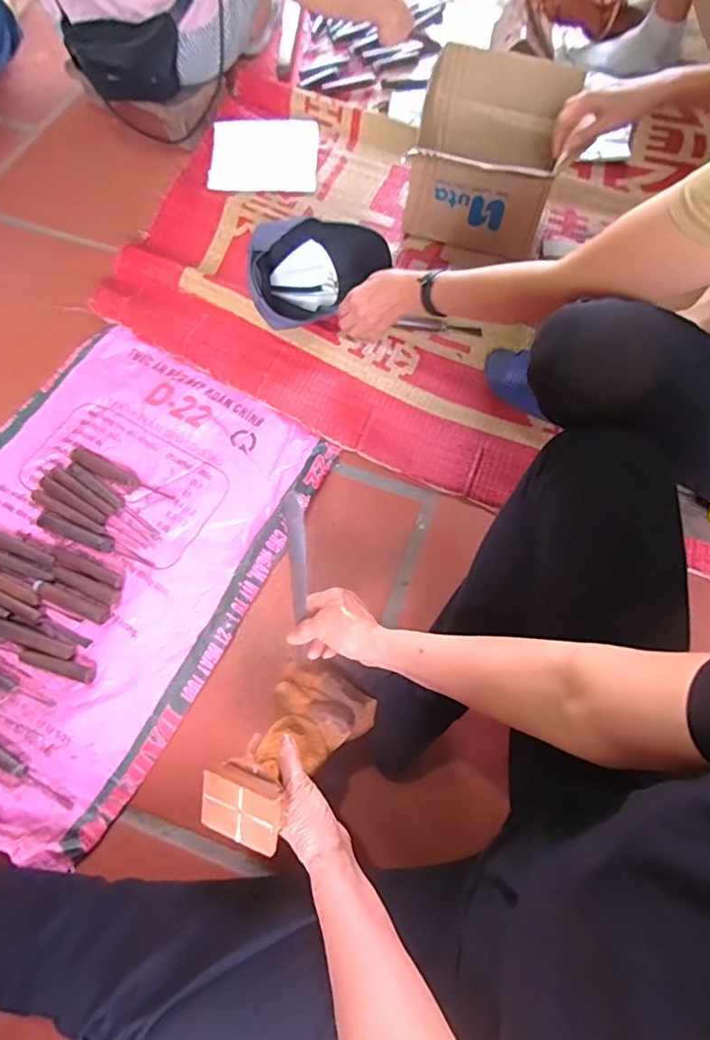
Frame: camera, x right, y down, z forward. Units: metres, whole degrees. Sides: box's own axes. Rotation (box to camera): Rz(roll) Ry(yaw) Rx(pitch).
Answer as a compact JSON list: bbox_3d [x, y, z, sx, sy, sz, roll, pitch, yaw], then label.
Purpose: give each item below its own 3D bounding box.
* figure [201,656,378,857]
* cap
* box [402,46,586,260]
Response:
[{"bbox_3d":[-0.067,0.234,0.574,0.104,0.069,0.192,38,41,11],"label":"figure"},{"bbox_3d":[-0.075,-0.420,0.890,0.144,0.103,0.246,38,72,14],"label":"cap"},{"bbox_3d":[0.216,-0.609,0.920,0.220,0.206,0.215,12,68,4],"label":"box"}]

